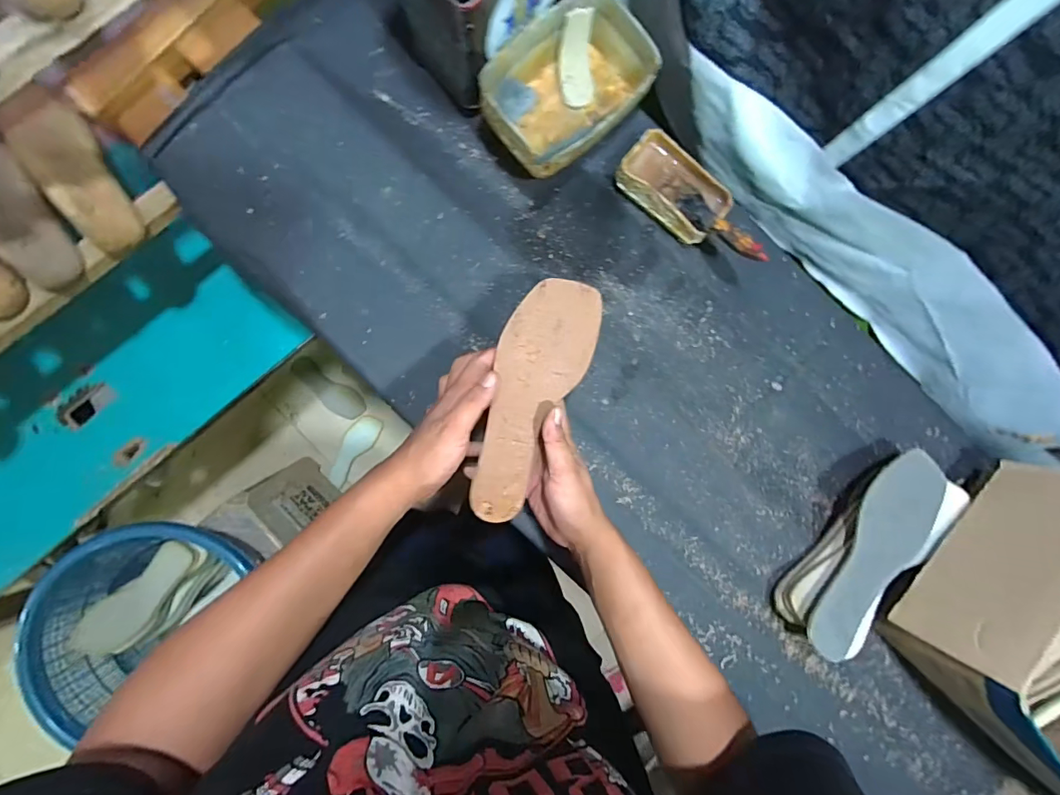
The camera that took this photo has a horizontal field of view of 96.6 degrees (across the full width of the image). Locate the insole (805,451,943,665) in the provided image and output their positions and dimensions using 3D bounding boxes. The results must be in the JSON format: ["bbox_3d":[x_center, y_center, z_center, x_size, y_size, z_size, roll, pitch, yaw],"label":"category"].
[{"bbox_3d":[0.394,0.179,0.530,0.079,0.025,0.244,30,88,-3],"label":"insole"}]

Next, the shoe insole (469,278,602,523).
[{"bbox_3d":[-0.002,0.003,0.451,0.081,0.015,0.238,19,93,-4],"label":"shoe insole"}]

